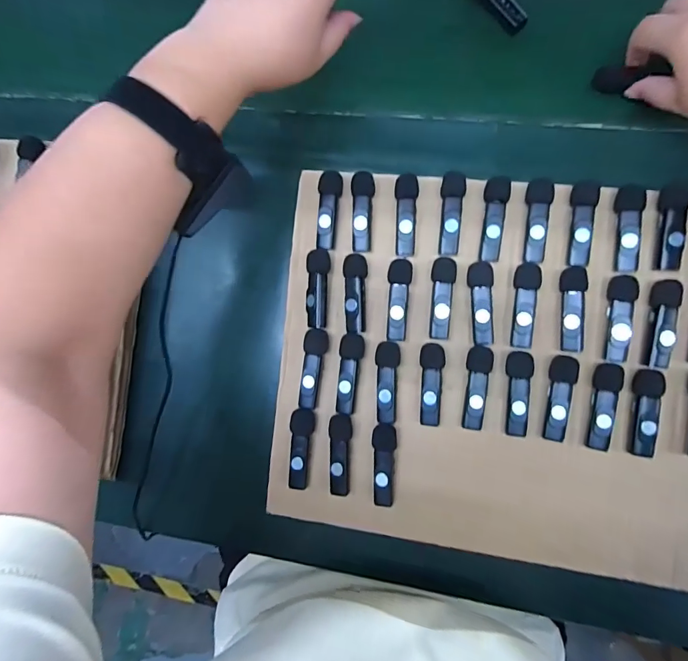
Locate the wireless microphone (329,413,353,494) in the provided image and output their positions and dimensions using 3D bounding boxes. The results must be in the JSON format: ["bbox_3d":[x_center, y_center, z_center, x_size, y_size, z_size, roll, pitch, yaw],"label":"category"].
[{"bbox_3d":[-0.003,0.101,0.345,0.018,0.013,0.064,4,86,8],"label":"wireless microphone"}]

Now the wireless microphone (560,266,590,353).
[{"bbox_3d":[0.173,-0.016,0.320,0.017,0.015,0.064,4,86,8],"label":"wireless microphone"}]

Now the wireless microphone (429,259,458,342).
[{"bbox_3d":[0.078,-0.025,0.336,0.019,0.014,0.063,7,87,8],"label":"wireless microphone"}]

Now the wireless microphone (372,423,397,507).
[{"bbox_3d":[0.033,0.108,0.341,0.018,0.016,0.063,2,86,7],"label":"wireless microphone"}]

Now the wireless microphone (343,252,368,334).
[{"bbox_3d":[0.009,-0.030,0.346,0.018,0.014,0.064,2,86,7],"label":"wireless microphone"}]

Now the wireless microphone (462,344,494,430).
[{"bbox_3d":[0.104,0.045,0.328,0.018,0.011,0.065,8,87,8],"label":"wireless microphone"}]

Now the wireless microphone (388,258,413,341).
[{"bbox_3d":[0.044,-0.024,0.341,0.018,0.015,0.064,6,86,8],"label":"wireless microphone"}]

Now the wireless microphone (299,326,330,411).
[{"bbox_3d":[-0.026,0.032,0.350,0.018,0.014,0.065,9,87,8],"label":"wireless microphone"}]

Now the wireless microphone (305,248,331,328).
[{"bbox_3d":[-0.021,-0.034,0.351,0.018,0.016,0.063,1,86,7],"label":"wireless microphone"}]

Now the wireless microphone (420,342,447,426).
[{"bbox_3d":[0.070,0.043,0.335,0.019,0.014,0.064,3,86,8],"label":"wireless microphone"}]

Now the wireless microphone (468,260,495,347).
[{"bbox_3d":[0.107,-0.021,0.329,0.019,0.014,0.064,0,86,7],"label":"wireless microphone"}]

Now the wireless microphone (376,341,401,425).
[{"bbox_3d":[0.035,0.042,0.341,0.018,0.015,0.064,3,86,8],"label":"wireless microphone"}]

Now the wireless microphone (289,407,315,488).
[{"bbox_3d":[-0.036,0.098,0.348,0.018,0.012,0.065,7,87,8],"label":"wireless microphone"}]

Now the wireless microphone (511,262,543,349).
[{"bbox_3d":[0.140,-0.019,0.325,0.018,0.016,0.064,7,87,8],"label":"wireless microphone"}]

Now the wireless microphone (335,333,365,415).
[{"bbox_3d":[0.004,0.036,0.347,0.019,0.014,0.064,8,87,8],"label":"wireless microphone"}]

